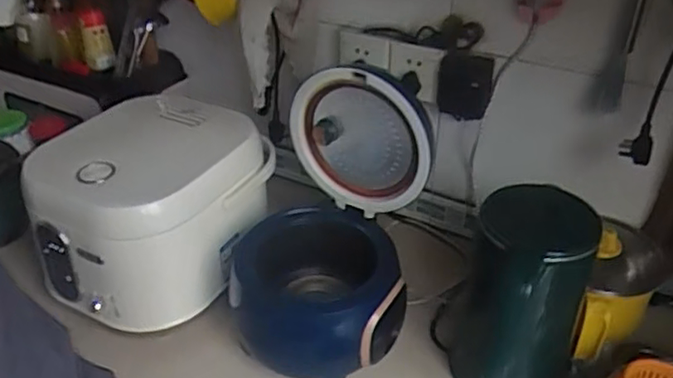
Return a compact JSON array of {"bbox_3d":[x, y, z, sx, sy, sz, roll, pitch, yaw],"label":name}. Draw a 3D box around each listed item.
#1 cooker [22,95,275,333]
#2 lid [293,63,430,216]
[{"bbox_3d":[-0.245,0.019,0.865,0.248,0.183,0.290,13,36,19],"label":"cooker"},{"bbox_3d":[0.030,-0.064,0.776,0.199,0.186,0.045,19,38,26],"label":"lid"}]

